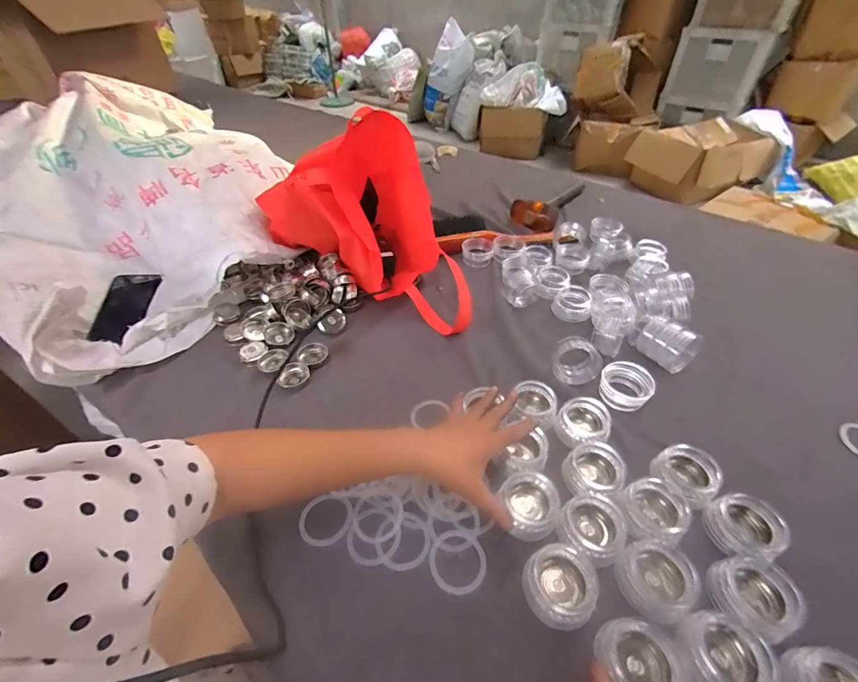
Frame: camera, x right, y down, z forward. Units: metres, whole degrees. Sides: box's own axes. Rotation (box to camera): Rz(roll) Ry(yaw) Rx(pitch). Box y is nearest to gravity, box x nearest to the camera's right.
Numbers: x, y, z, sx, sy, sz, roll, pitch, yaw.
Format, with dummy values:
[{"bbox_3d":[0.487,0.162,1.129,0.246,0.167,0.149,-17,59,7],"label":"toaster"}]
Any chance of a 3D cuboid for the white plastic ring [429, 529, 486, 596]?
[{"bbox_3d":[0.028,0.217,0.381,0.054,0.004,0.059,-1,43,1],"label":"white plastic ring"}]

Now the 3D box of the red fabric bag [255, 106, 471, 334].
[{"bbox_3d":[-0.075,-0.229,0.679,0.400,0.248,0.220,20,47,21],"label":"red fabric bag"}]

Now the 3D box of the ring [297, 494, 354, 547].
[{"bbox_3d":[-0.109,0.189,0.408,0.056,0.007,0.050,-17,49,-26],"label":"ring"}]

